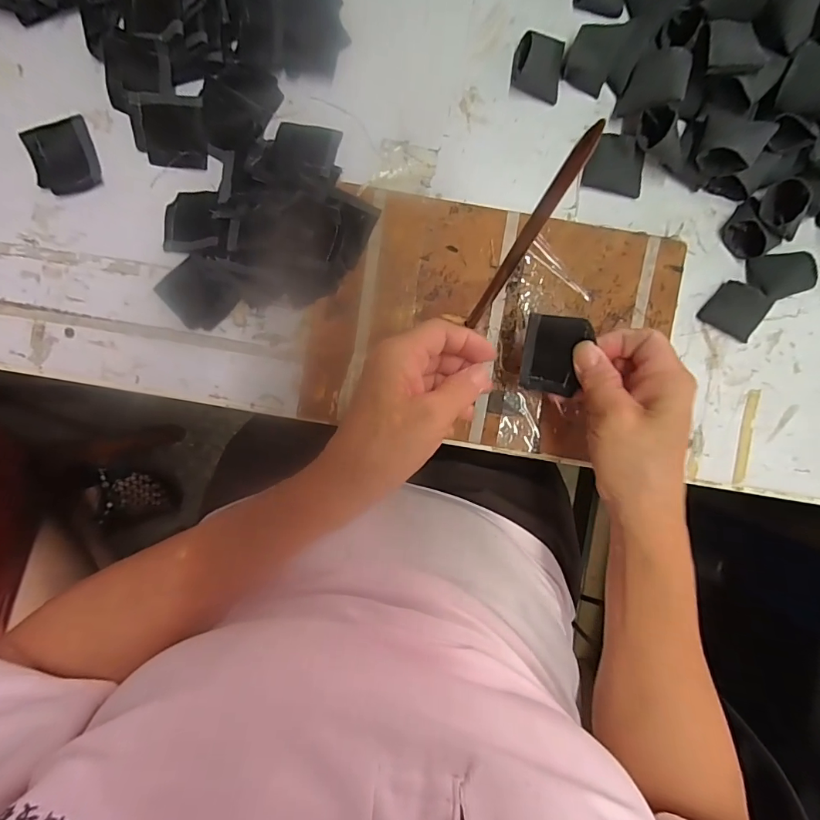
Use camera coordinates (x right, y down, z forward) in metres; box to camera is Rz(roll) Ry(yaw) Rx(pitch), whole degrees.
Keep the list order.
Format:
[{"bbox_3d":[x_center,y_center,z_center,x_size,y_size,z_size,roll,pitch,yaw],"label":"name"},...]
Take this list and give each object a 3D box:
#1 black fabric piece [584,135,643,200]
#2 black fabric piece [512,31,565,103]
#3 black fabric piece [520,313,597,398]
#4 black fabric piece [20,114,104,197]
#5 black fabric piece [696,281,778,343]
[{"bbox_3d":[0.158,-0.185,0.337,0.044,0.019,0.032,15,92,-1],"label":"black fabric piece"},{"bbox_3d":[0.097,-0.259,0.332,0.037,0.023,0.038,14,92,-1],"label":"black fabric piece"},{"bbox_3d":[0.093,-0.034,0.289,0.038,0.011,0.052,14,125,17],"label":"black fabric piece"},{"bbox_3d":[-0.263,-0.191,0.339,0.046,0.005,0.051,-14,92,0],"label":"black fabric piece"},{"bbox_3d":[0.252,-0.076,0.342,0.043,0.018,0.032,31,92,-1],"label":"black fabric piece"}]

